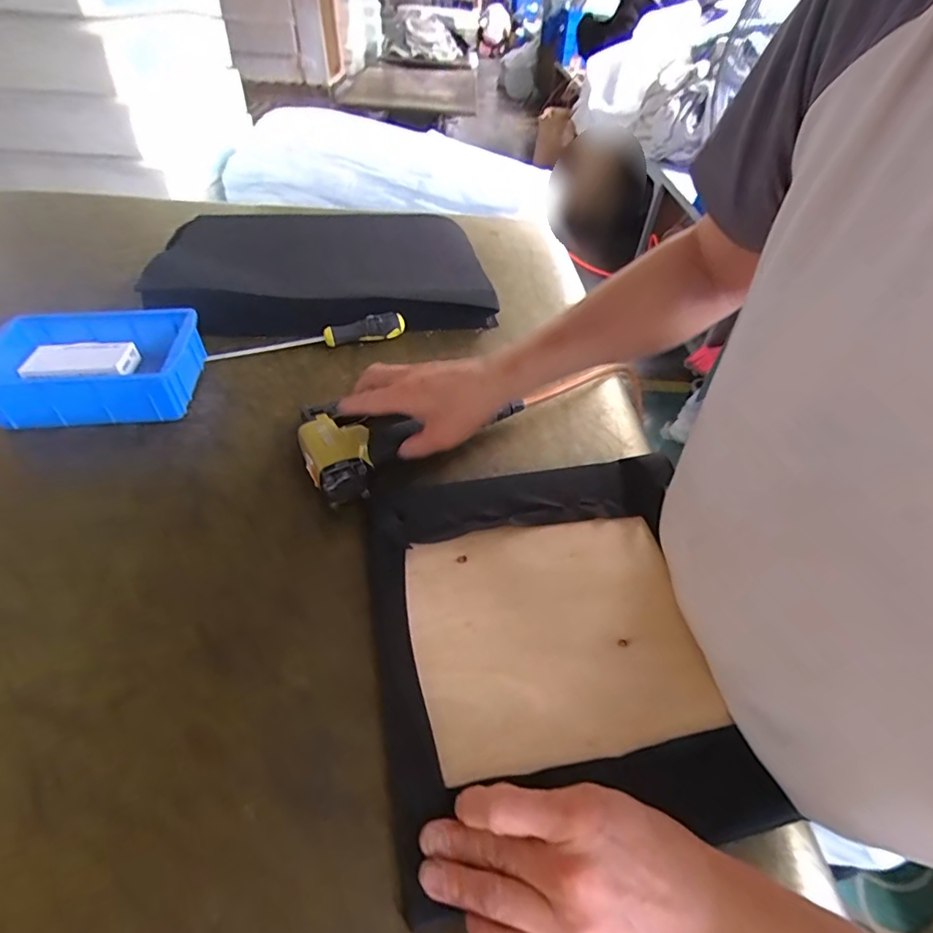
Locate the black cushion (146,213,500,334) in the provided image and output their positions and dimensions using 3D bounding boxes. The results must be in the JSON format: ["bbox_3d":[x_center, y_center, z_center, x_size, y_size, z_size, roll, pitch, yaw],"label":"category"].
[{"bbox_3d":[-0.213,-0.317,0.784,0.465,0.066,0.355,-5,46,-12],"label":"black cushion"}]

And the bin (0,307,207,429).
[{"bbox_3d":[-0.406,-0.105,0.540,0.204,0.072,0.122,-5,46,-12],"label":"bin"}]

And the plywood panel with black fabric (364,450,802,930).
[{"bbox_3d":[0.071,0.121,0.415,0.284,0.030,0.321,-5,46,-12],"label":"plywood panel with black fabric"}]

